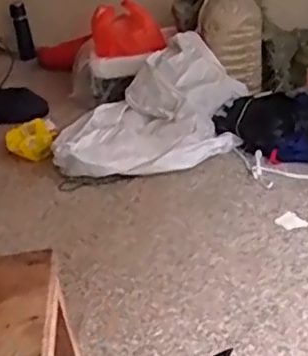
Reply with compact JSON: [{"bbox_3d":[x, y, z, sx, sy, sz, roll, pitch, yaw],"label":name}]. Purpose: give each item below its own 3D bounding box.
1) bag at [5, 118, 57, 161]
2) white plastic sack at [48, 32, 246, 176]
[{"bbox_3d":[-0.352,-0.121,1.773,0.143,0.066,0.169,-5,31,3],"label":"bag"},{"bbox_3d":[0.006,-0.181,1.692,0.603,0.234,0.324,-23,35,-24],"label":"white plastic sack"}]

